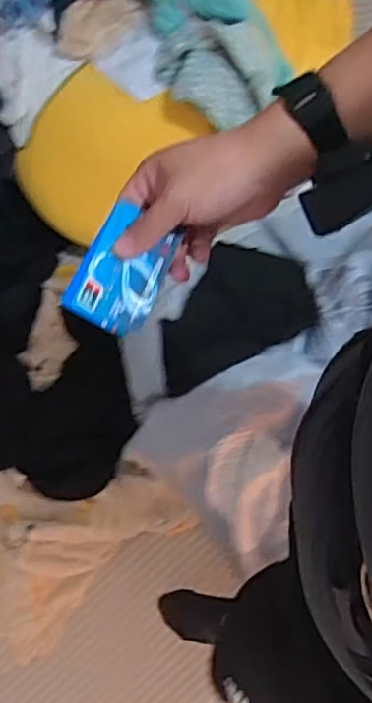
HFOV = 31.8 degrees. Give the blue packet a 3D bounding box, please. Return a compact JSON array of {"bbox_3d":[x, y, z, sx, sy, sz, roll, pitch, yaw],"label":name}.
[{"bbox_3d":[-0.046,-0.058,0.471,0.060,0.015,0.083,28,78,6],"label":"blue packet"}]

